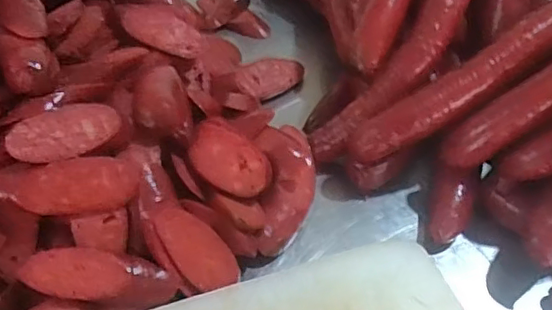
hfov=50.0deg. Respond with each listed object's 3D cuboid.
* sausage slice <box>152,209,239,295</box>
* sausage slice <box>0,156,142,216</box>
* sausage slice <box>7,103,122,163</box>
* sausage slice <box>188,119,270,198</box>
[{"bbox_3d":[-0.058,0.068,0.425,0.036,0.006,0.071,-44,94,-9],"label":"sausage slice"},{"bbox_3d":[-0.144,0.022,0.411,0.097,0.038,0.009,-5,1,-28],"label":"sausage slice"},{"bbox_3d":[-0.148,-0.015,0.417,0.081,0.011,0.036,-24,82,-43],"label":"sausage slice"},{"bbox_3d":[-0.037,0.002,0.464,0.074,0.014,0.047,40,79,22],"label":"sausage slice"}]

